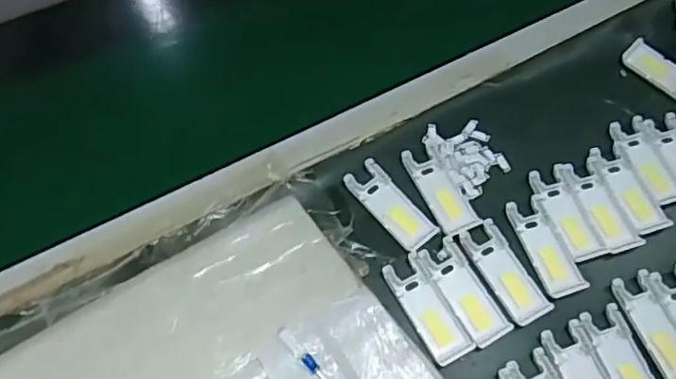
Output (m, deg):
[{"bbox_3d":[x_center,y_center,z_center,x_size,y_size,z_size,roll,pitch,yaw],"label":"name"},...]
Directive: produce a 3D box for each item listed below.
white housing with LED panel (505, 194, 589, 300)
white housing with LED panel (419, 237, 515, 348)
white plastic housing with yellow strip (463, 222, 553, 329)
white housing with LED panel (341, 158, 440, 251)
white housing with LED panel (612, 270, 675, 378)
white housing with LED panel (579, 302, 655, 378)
[{"bbox_3d":[0.208,0.057,0.590,0.043,0.007,0.105,-15,64,-10],"label":"white housing with LED panel"},{"bbox_3d":[0.123,0.097,0.567,0.040,0.005,0.104,-25,67,-15],"label":"white housing with LED panel"},{"bbox_3d":[0.164,0.080,0.575,0.044,0.007,0.103,-24,66,-14],"label":"white plastic housing with yellow strip"},{"bbox_3d":[0.055,0.016,0.605,0.038,0.005,0.106,-35,70,-19],"label":"white housing with LED panel"},{"bbox_3d":[0.301,0.129,0.554,0.040,0.006,0.104,-15,65,-11],"label":"white housing with LED panel"},{"bbox_3d":[0.262,0.158,0.534,0.041,0.010,0.103,-13,64,-10],"label":"white housing with LED panel"}]

